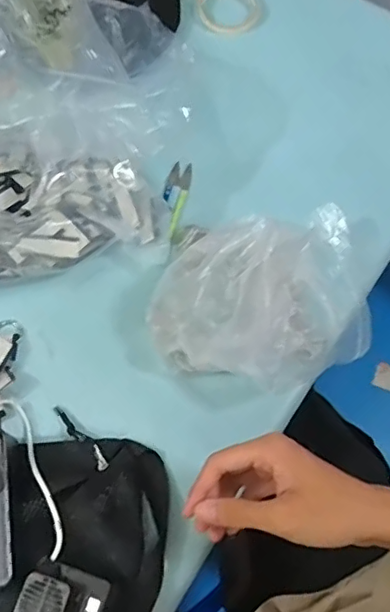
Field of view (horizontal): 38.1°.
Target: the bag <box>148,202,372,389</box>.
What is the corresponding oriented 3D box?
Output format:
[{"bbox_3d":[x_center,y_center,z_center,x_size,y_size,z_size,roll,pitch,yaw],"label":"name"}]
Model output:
[{"bbox_3d":[0.071,-0.016,0.545,0.217,0.134,0.160,-12,68,-8],"label":"bag"}]

